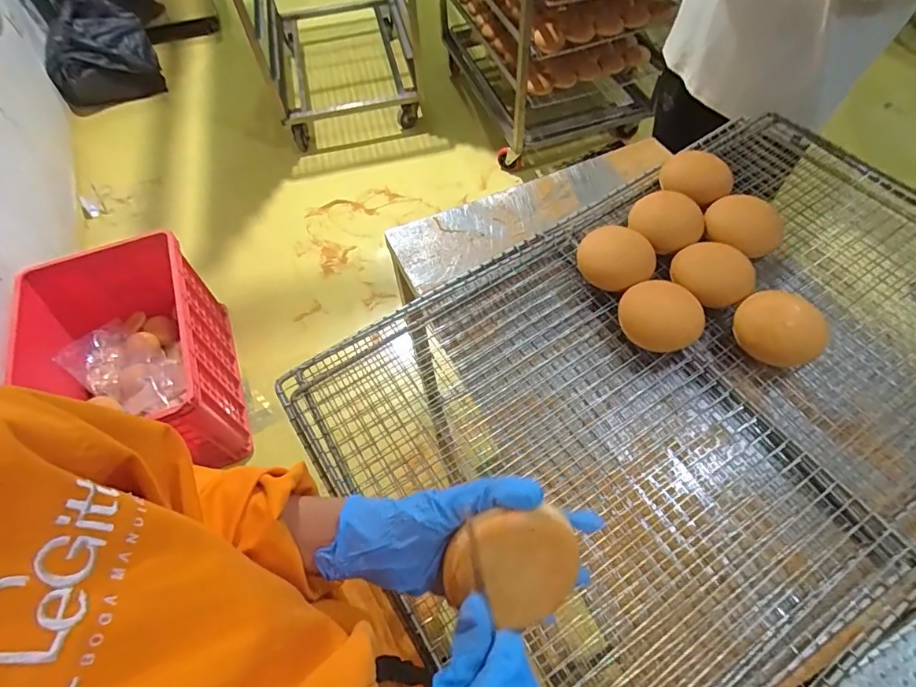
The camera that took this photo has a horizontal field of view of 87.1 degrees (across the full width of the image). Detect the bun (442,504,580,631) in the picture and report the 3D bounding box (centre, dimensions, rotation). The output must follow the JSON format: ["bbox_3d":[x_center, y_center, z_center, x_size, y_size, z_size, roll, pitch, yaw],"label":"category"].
[{"bbox_3d":[0.040,0.152,0.348,0.091,0.045,0.088,-21,107,-5],"label":"bun"}]

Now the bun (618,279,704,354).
[{"bbox_3d":[0.251,-0.031,0.603,0.099,0.051,0.081,34,67,19],"label":"bun"}]

